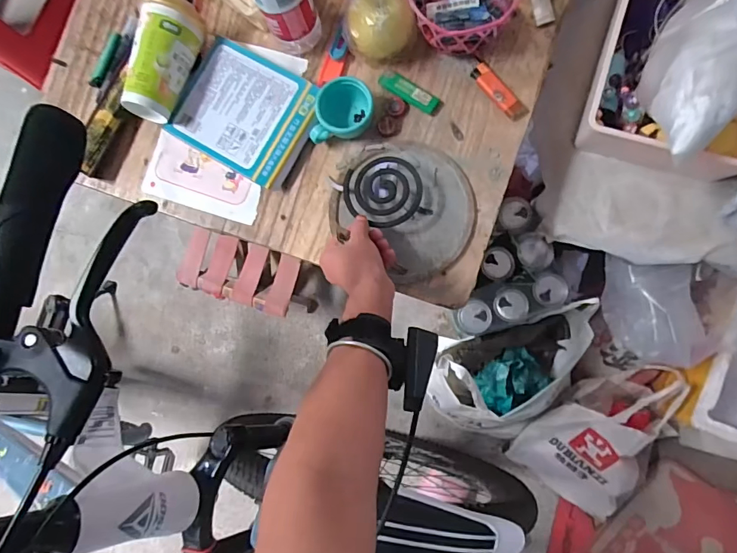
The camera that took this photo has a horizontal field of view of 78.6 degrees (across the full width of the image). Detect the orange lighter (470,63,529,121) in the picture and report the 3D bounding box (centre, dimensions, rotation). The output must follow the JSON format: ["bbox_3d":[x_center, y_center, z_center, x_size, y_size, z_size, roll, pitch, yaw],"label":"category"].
[{"bbox_3d":[0.162,-0.229,0.557,0.026,0.010,0.084,-42,83,5],"label":"orange lighter"}]

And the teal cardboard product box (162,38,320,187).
[{"bbox_3d":[-0.156,-0.209,0.577,0.167,0.026,0.139,31,92,8],"label":"teal cardboard product box"}]

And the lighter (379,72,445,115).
[{"bbox_3d":[0.052,-0.232,0.567,0.085,0.014,0.025,34,93,8],"label":"lighter"}]

